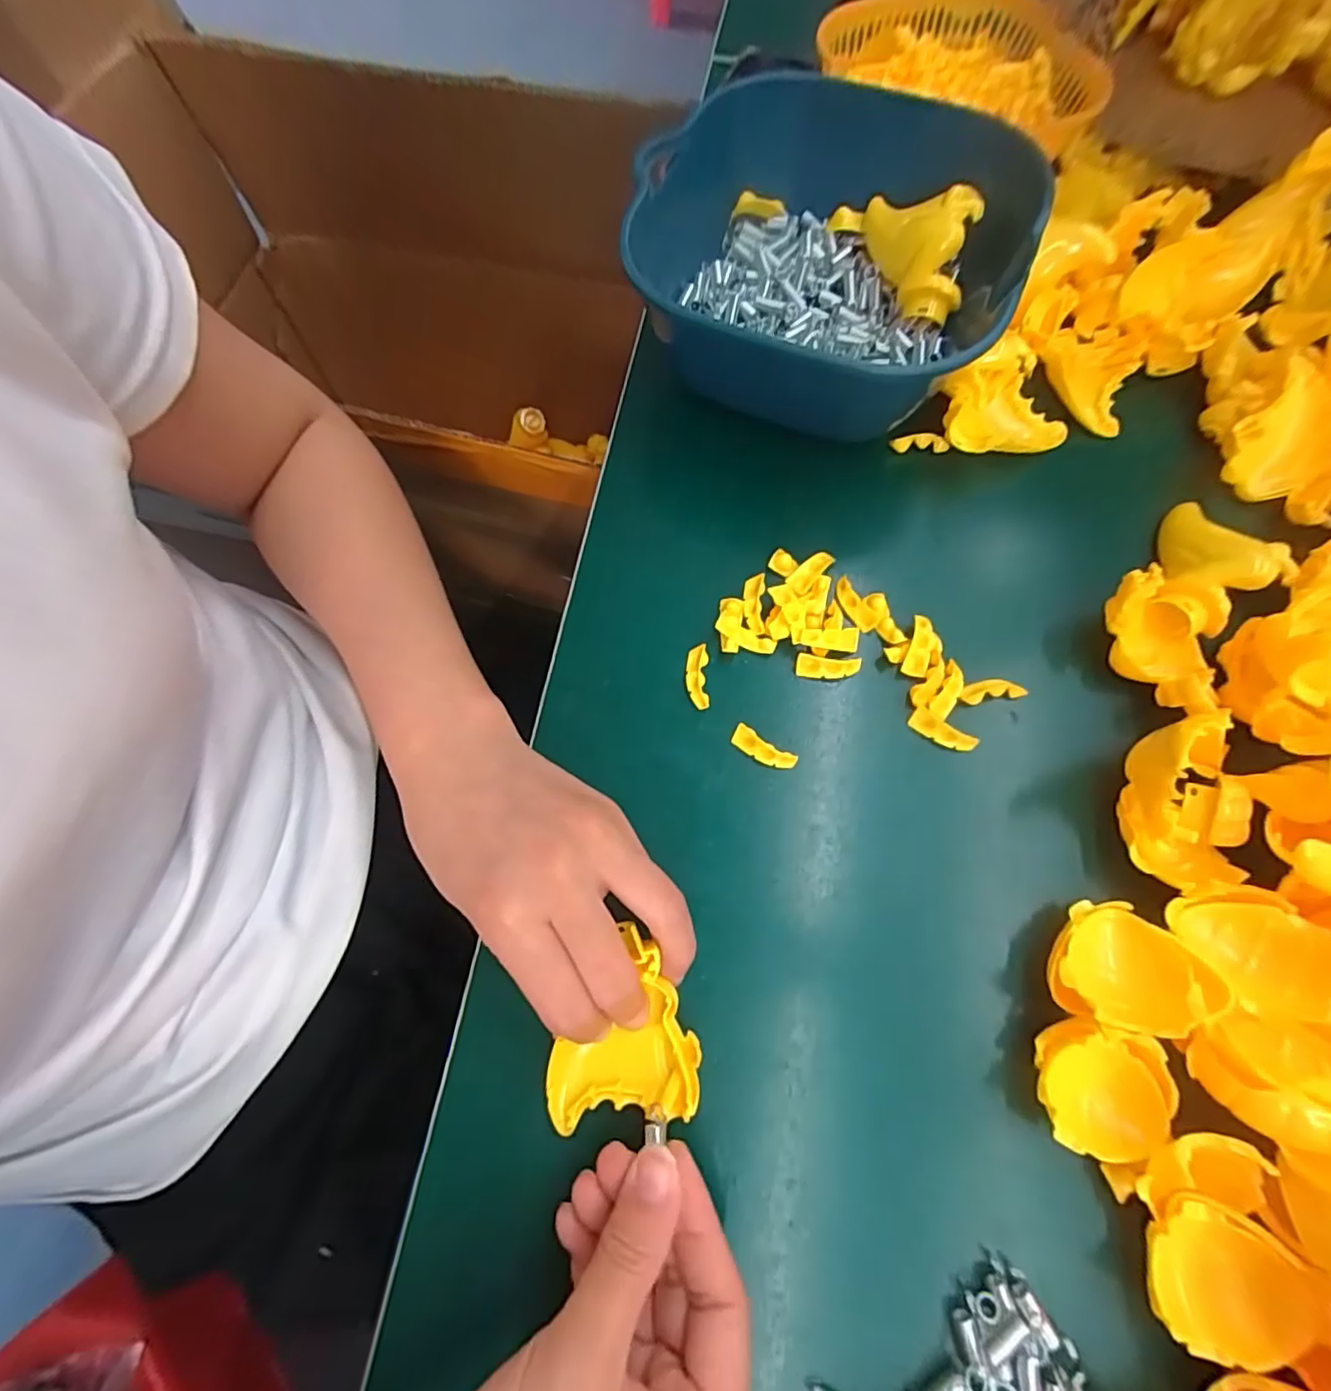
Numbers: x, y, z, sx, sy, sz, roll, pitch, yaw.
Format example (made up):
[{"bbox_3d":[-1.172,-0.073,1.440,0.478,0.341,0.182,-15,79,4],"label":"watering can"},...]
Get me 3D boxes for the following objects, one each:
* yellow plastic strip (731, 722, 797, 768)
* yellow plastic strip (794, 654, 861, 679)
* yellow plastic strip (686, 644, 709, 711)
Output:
[{"bbox_3d":[0.043,0.024,0.266,0.029,0.007,0.010,31,73,10],"label":"yellow plastic strip"},{"bbox_3d":[0.075,-0.013,0.278,0.029,0.009,0.009,5,70,1],"label":"yellow plastic strip"},{"bbox_3d":[0.014,-0.008,0.278,0.010,0.004,0.029,-3,78,12],"label":"yellow plastic strip"}]

